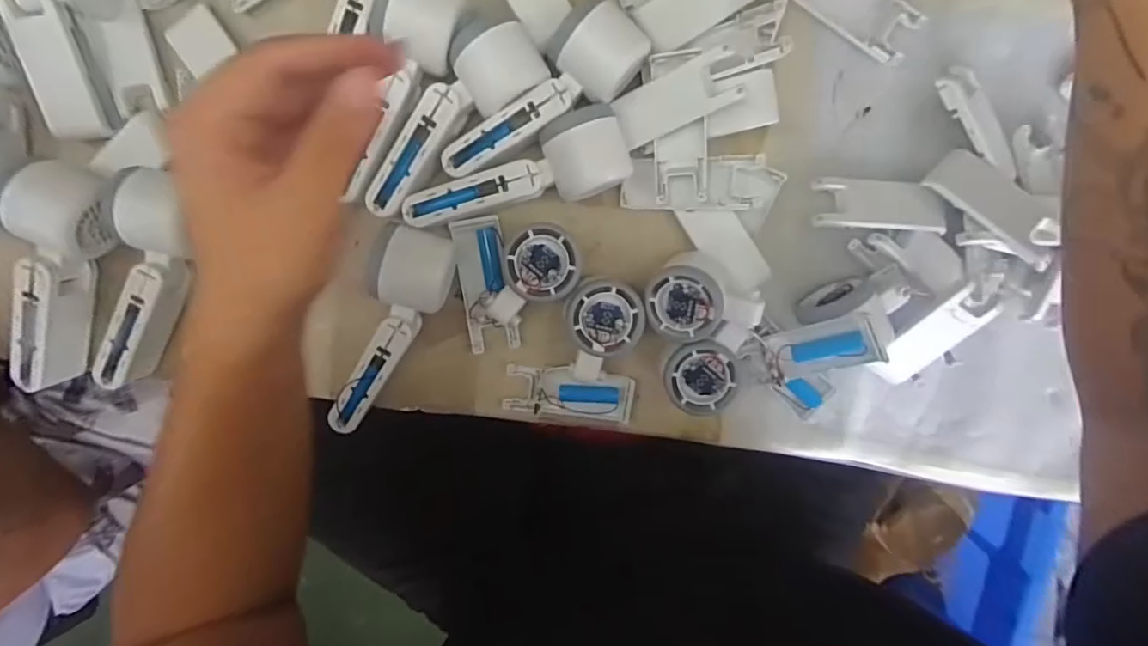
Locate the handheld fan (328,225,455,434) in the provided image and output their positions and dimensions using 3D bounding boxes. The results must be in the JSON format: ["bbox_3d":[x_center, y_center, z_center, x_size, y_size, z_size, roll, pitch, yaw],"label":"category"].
[{"bbox_3d":[-0.137,0.009,0.428,0.055,0.046,0.163,18,97,-4],"label":"handheld fan"}]

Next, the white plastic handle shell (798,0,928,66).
[{"bbox_3d":[0.210,-0.235,0.419,0.099,0.015,0.039,28,96,-6],"label":"white plastic handle shell"}]

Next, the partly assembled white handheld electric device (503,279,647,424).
[{"bbox_3d":[0.000,0.027,0.440,0.099,0.049,0.120,2,98,-2],"label":"partly assembled white handheld electric device"}]

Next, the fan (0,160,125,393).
[{"bbox_3d":[-0.379,-0.029,0.408,0.053,0.059,0.171,22,97,-5],"label":"fan"}]

